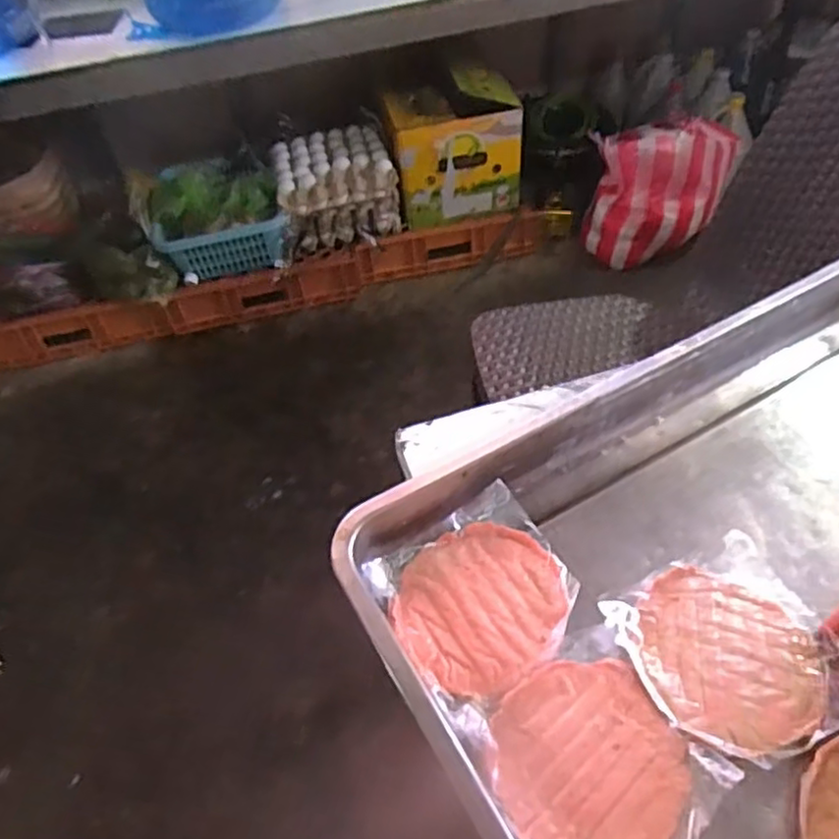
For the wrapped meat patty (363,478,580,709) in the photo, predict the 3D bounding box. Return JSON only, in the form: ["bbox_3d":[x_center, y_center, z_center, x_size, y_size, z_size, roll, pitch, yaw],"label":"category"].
[{"bbox_3d":[0.040,0.112,0.438,0.116,0.016,0.115,-26,50,-17],"label":"wrapped meat patty"}]

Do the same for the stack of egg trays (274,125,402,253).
[{"bbox_3d":[-0.202,-0.568,1.635,0.274,0.182,0.229,-13,50,-4],"label":"stack of egg trays"}]

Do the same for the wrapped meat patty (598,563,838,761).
[{"bbox_3d":[0.189,0.139,0.408,0.117,0.009,0.116,-20,49,-12],"label":"wrapped meat patty"}]

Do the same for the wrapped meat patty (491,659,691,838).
[{"bbox_3d":[0.094,0.188,0.374,0.099,0.009,0.106,-3,48,3],"label":"wrapped meat patty"}]

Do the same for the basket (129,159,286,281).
[{"bbox_3d":[-0.480,-0.462,1.569,0.313,0.195,0.185,-20,51,-10],"label":"basket"}]

